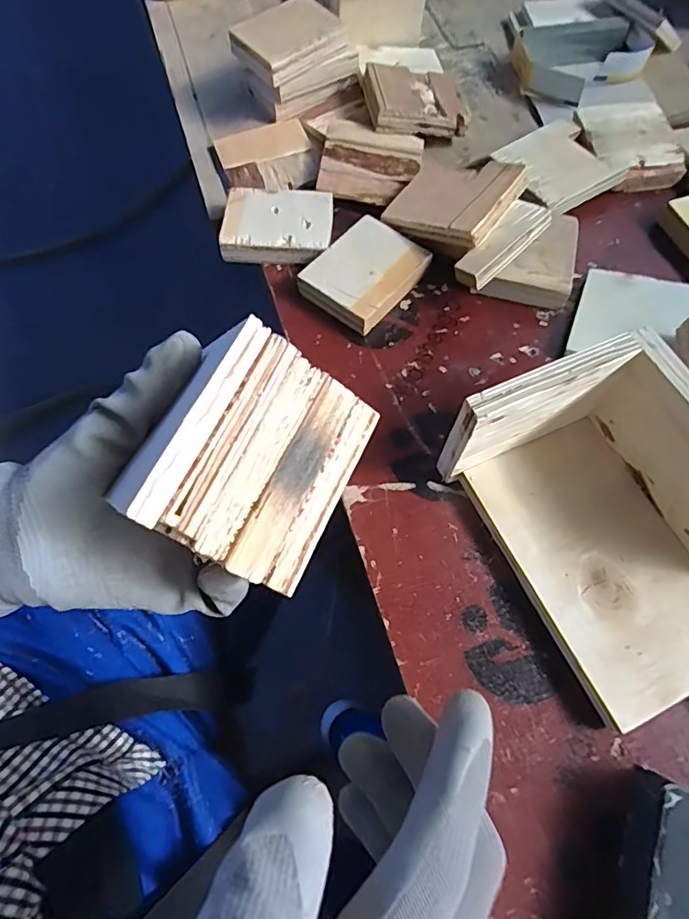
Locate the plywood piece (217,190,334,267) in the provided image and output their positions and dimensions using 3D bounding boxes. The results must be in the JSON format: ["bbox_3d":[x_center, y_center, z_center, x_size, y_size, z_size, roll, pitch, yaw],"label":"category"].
[{"bbox_3d":[-0.058,-0.202,0.452,0.091,0.018,0.074,3,68,0],"label":"plywood piece"}]

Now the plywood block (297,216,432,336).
[{"bbox_3d":[0.016,-0.152,0.430,0.071,0.022,0.090,39,73,13],"label":"plywood block"}]

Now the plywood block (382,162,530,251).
[{"bbox_3d":[0.088,-0.214,0.430,0.094,0.013,0.078,25,73,29],"label":"plywood block"}]

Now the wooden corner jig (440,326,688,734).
[{"bbox_3d":[0.163,0.039,0.308,0.119,0.094,0.189,-27,71,-11],"label":"wooden corner jig"}]

